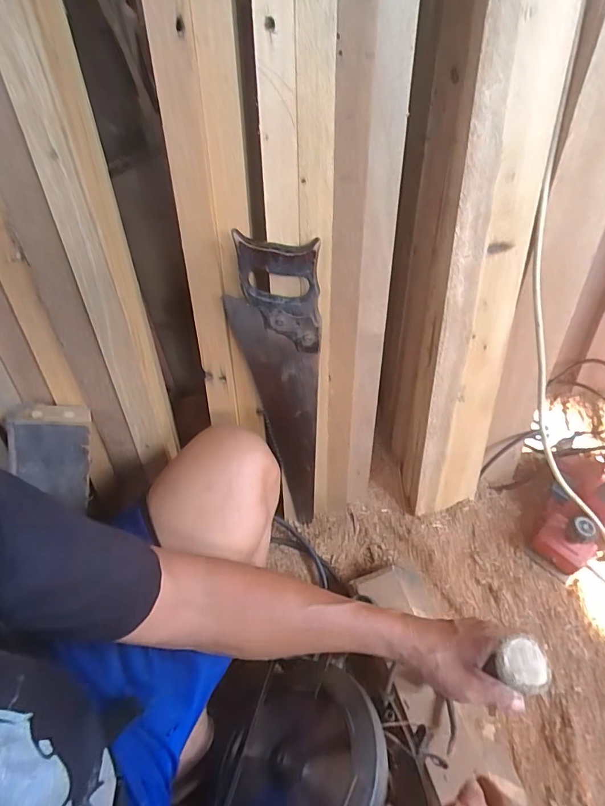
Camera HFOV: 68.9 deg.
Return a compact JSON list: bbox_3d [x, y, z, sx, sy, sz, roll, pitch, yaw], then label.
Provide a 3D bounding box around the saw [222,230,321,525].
[{"bbox_3d":[-0.027,0.008,0.615,0.102,0.465,0.019,-1,40,3],"label":"saw"}]

